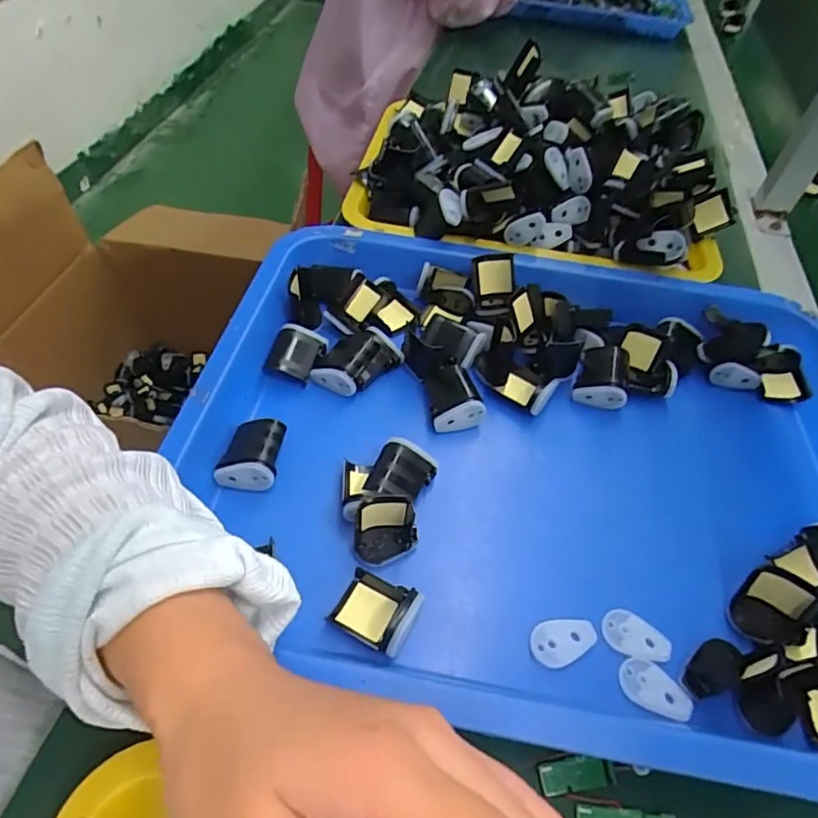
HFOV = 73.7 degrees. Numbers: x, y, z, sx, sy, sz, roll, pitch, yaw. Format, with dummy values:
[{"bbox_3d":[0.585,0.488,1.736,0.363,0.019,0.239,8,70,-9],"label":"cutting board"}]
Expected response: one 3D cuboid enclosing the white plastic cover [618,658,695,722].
[{"bbox_3d":[0.123,0.140,0.272,0.035,0.004,0.021,29,55,18],"label":"white plastic cover"}]

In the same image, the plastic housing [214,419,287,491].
[{"bbox_3d":[-0.095,0.026,0.334,0.034,0.021,0.040,8,52,2],"label":"plastic housing"}]

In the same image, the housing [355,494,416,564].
[{"bbox_3d":[-0.013,0.067,0.299,0.034,0.033,0.025,2,52,-2],"label":"housing"}]

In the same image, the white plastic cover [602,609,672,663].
[{"bbox_3d":[0.121,0.120,0.289,0.035,0.004,0.022,18,53,10],"label":"white plastic cover"}]

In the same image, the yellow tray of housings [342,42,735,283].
[{"bbox_3d":[0.118,-0.231,0.497,0.329,0.094,0.231,9,52,3],"label":"yellow tray of housings"}]

